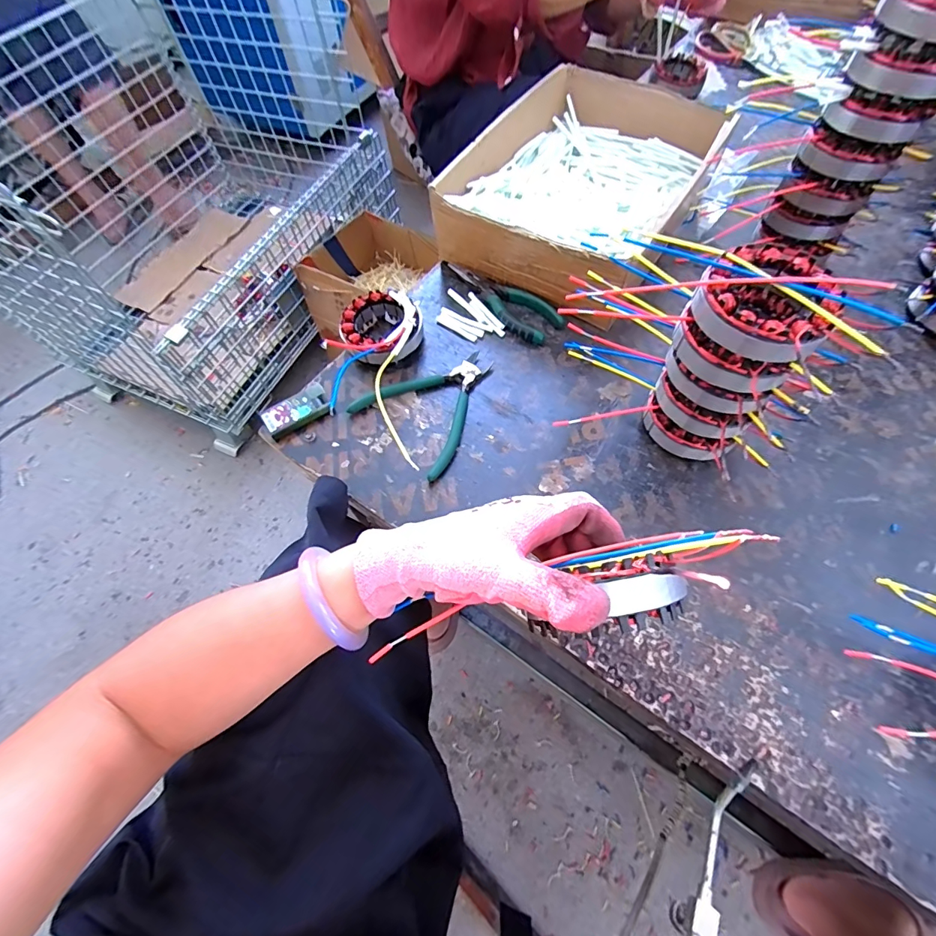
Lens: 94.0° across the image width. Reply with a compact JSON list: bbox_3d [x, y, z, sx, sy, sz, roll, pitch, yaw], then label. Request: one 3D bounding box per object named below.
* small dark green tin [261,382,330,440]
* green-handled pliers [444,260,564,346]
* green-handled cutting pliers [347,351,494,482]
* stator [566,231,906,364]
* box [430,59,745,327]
[{"bbox_3d":[-0.173,-0.057,0.444,0.064,0.017,0.032,-31,64,-13],"label":"small dark green tin"},{"bbox_3d":[0.038,-0.199,0.510,0.154,0.018,0.057,40,71,21],"label":"green-handled pliers"},{"bbox_3d":[-0.028,-0.068,0.444,0.118,0.011,0.139,40,71,21],"label":"green-handled cutting pliers"},{"bbox_3d":[0.204,-0.105,0.297,0.083,0.038,0.093,-24,63,-10],"label":"stator"},{"bbox_3d":[0.141,-0.353,0.543,0.215,0.099,0.345,29,67,17],"label":"box"}]

